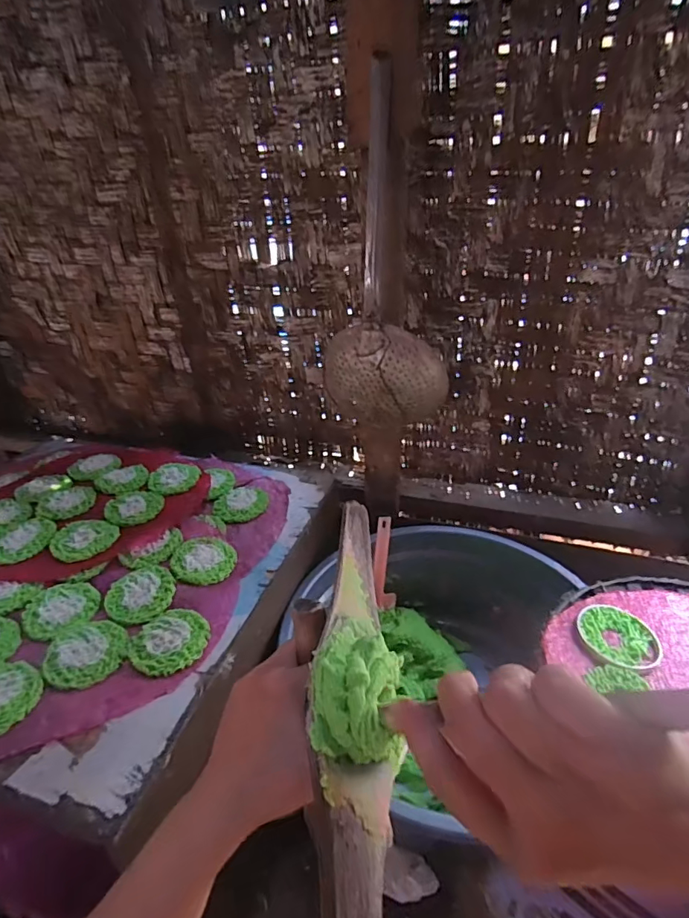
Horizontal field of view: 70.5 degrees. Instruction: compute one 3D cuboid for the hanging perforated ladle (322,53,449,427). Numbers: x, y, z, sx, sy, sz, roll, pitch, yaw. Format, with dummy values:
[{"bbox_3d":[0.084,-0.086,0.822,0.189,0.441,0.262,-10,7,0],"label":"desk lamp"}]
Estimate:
[{"bbox_3d":[0.056,-0.249,0.661,0.176,0.452,0.096,3,24,10],"label":"hanging perforated ladle"}]

